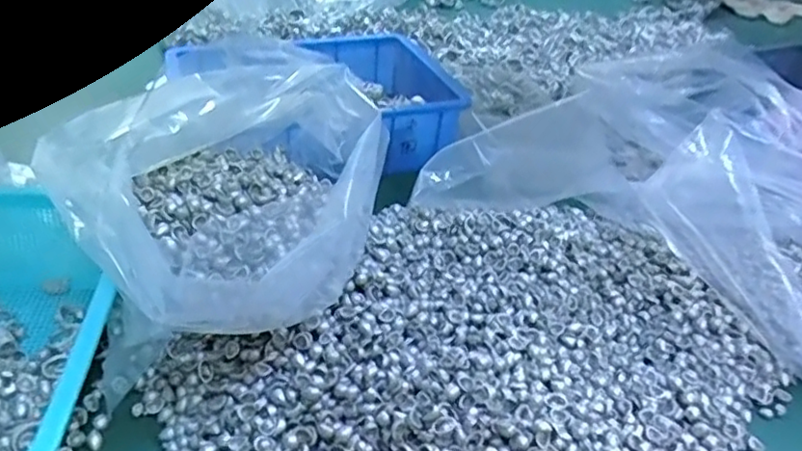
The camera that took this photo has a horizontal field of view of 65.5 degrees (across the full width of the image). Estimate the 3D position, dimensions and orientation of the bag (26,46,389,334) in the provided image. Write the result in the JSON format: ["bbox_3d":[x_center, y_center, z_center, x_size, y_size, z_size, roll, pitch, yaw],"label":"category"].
[{"bbox_3d":[-0.103,-0.032,0.490,0.198,0.112,0.279,34,46,28],"label":"bag"}]

